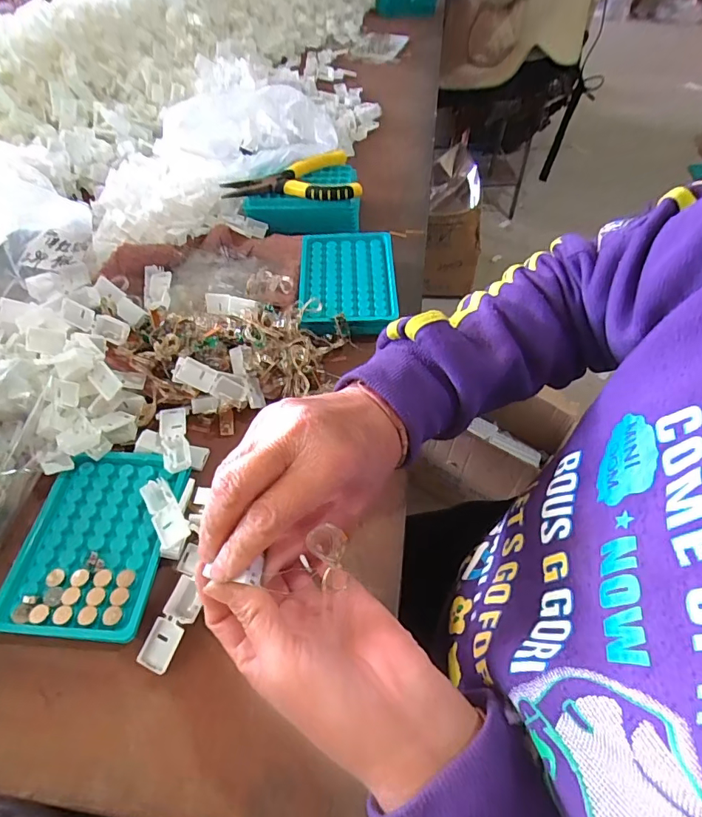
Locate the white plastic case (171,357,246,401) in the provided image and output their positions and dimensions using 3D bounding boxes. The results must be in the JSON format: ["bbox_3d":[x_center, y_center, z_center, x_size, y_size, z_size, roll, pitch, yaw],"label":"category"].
[{"bbox_3d":[-0.113,-0.024,0.383,0.058,0.013,0.022,21,49,-24],"label":"white plastic case"}]

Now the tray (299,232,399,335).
[{"bbox_3d":[-0.003,-0.131,0.482,0.096,0.022,0.134,0,53,0],"label":"tray"}]

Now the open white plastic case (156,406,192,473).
[{"bbox_3d":[-0.139,0.023,0.371,0.022,0.009,0.058,-12,54,-9],"label":"open white plastic case"}]

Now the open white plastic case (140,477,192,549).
[{"bbox_3d":[-0.130,0.075,0.336,0.020,0.014,0.055,-29,58,-20],"label":"open white plastic case"}]

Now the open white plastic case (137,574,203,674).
[{"bbox_3d":[-0.112,0.137,0.301,0.023,0.009,0.054,20,56,14],"label":"open white plastic case"}]

